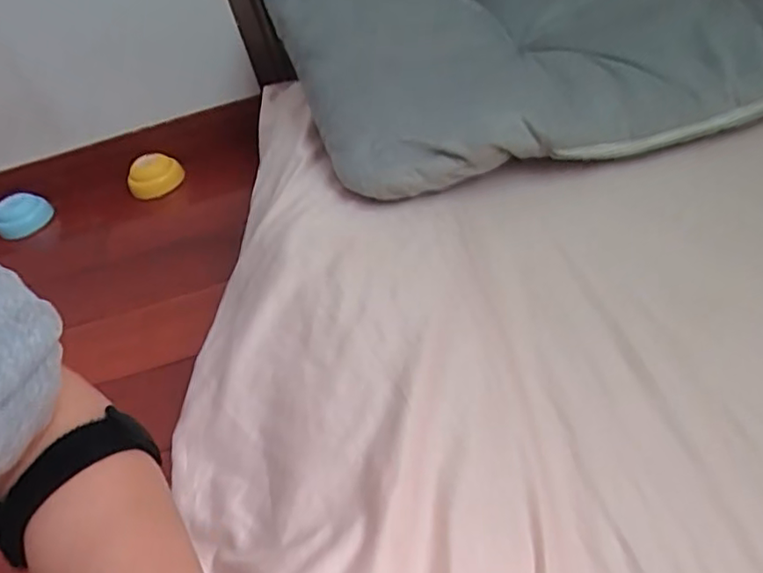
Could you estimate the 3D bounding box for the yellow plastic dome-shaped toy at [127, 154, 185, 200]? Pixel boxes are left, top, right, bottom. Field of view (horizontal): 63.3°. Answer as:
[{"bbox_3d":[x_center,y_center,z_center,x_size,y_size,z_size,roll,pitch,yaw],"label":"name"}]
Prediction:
[{"bbox_3d":[-0.356,-0.173,0.974,0.084,0.056,0.071,-25,41,-9],"label":"yellow plastic dome-shaped toy"}]

